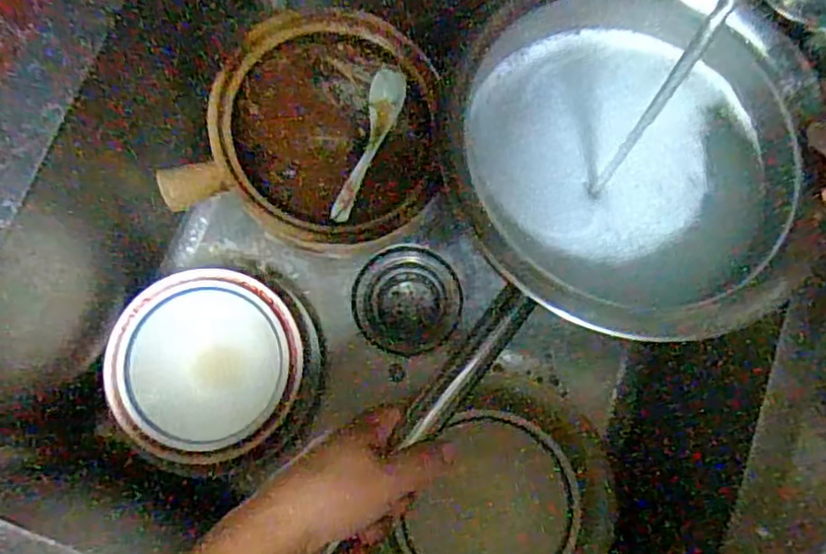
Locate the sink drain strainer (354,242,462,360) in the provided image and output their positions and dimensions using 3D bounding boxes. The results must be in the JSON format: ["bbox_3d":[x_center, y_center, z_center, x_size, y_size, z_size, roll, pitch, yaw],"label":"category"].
[{"bbox_3d":[-0.006,0.025,0.649,0.110,0.027,0.106,0,79,-1],"label":"sink drain strainer"}]

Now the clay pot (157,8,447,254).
[{"bbox_3d":[-0.078,-0.143,0.607,0.215,0.109,0.221,0,79,-1],"label":"clay pot"}]

